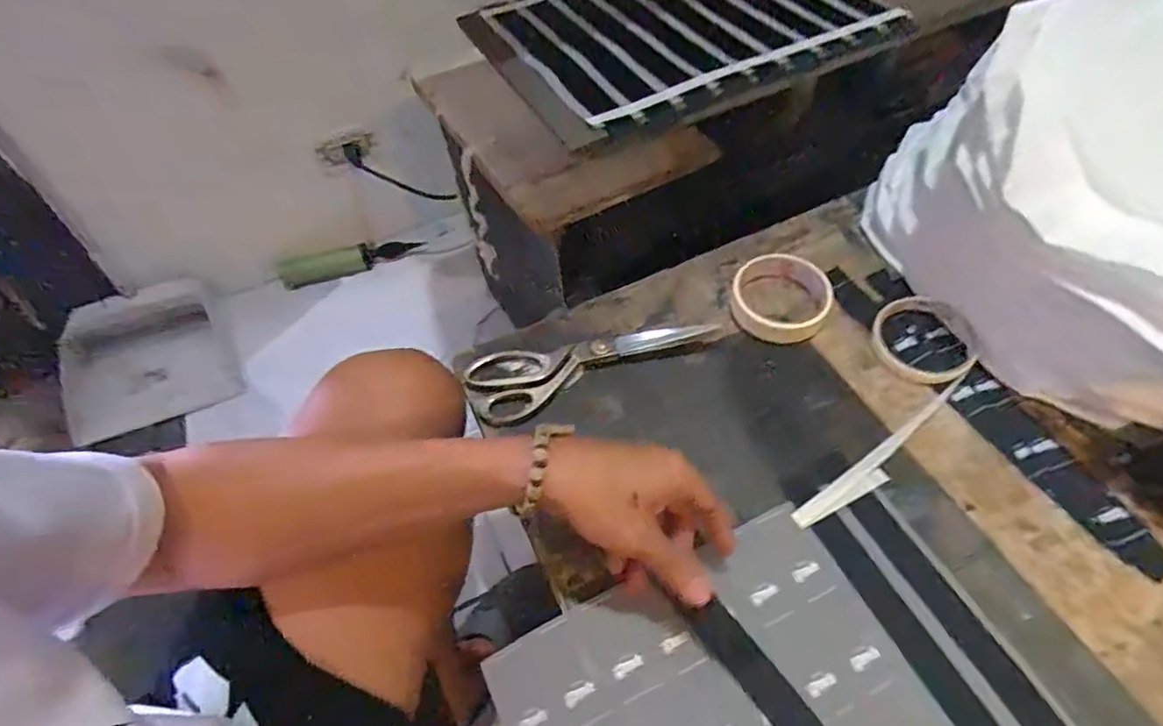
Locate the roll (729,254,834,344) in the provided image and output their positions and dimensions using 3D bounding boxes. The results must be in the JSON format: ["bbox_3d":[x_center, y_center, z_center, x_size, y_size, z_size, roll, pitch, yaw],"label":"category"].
[{"bbox_3d":[0.190,-0.062,0.568,0.090,0.030,0.090,-2,55,3],"label":"roll"}]

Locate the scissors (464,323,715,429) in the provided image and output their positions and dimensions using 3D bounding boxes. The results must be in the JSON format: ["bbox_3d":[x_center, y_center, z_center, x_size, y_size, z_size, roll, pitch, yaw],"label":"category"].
[{"bbox_3d":[0.010,-0.001,0.535,0.225,0.013,0.068,-17,55,-7],"label":"scissors"}]

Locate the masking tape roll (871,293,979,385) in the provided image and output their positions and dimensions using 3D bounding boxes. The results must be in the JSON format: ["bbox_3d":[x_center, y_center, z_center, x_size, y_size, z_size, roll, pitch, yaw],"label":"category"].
[{"bbox_3d":[0.307,-0.021,0.529,0.084,0.016,0.086,-2,55,3],"label":"masking tape roll"}]

